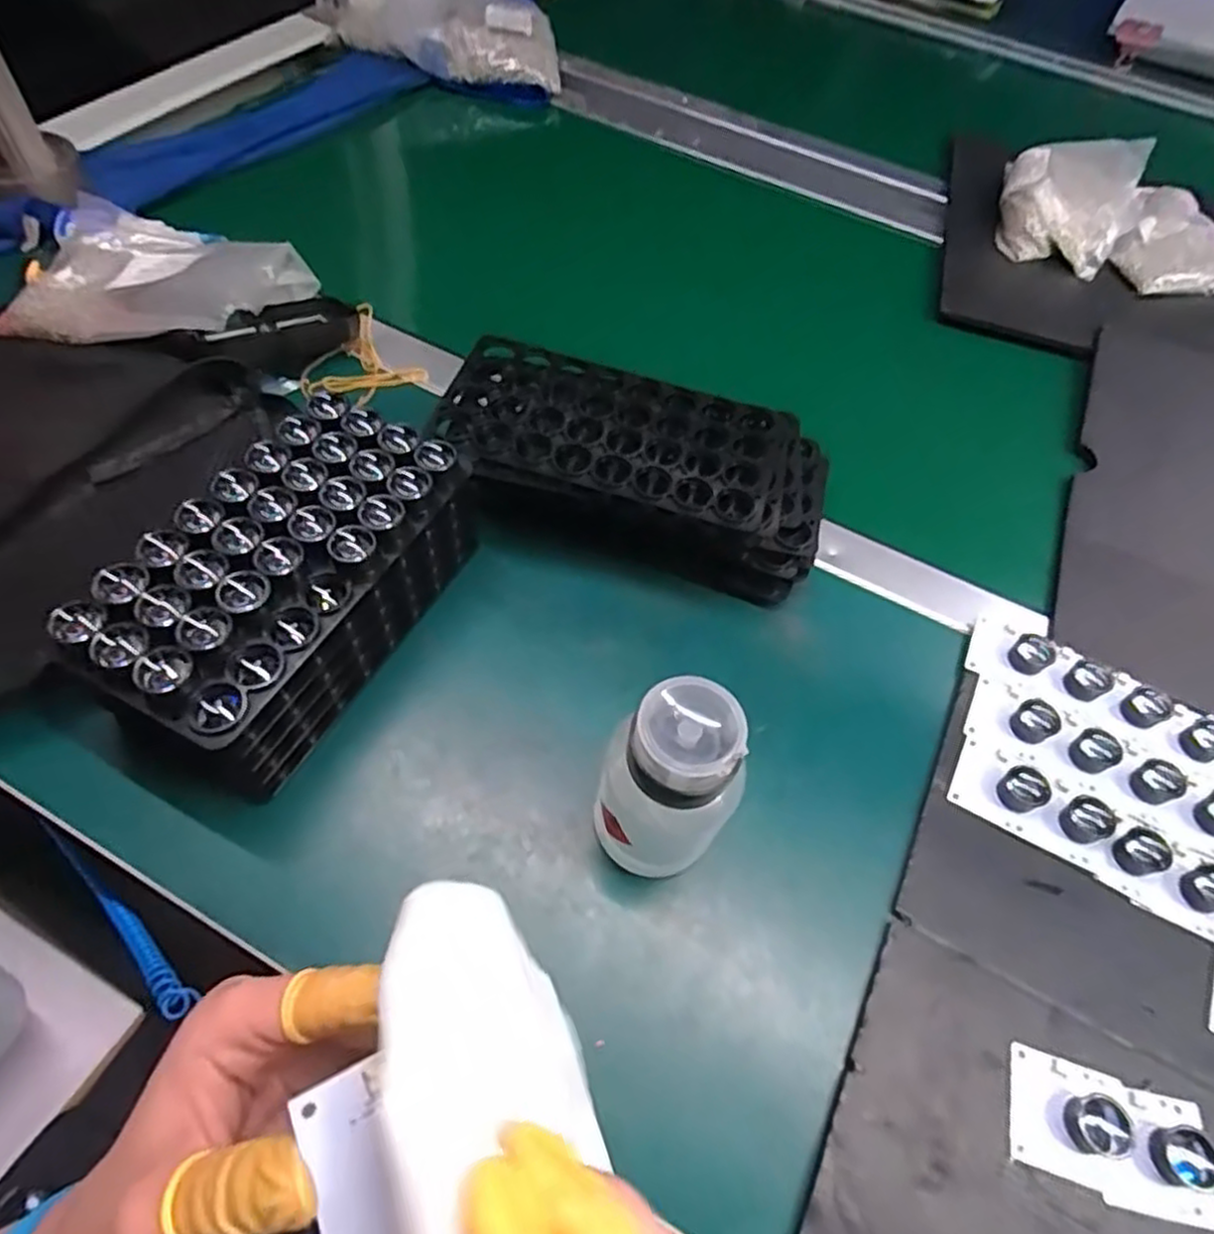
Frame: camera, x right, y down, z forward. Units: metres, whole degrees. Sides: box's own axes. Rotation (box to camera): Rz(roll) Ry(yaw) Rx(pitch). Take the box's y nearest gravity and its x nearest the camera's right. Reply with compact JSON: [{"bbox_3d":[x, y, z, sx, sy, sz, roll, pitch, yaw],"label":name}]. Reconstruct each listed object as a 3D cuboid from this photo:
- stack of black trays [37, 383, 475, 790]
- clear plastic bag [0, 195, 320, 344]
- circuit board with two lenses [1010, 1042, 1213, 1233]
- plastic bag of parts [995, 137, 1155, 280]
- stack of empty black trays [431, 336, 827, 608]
[{"bbox_3d":[-0.160,-0.015,0.388,0.091,0.094,0.187,25,60,11],"label":"stack of black trays"},{"bbox_3d":[-0.321,-0.246,0.533,0.187,0.032,0.141,5,58,-1],"label":"clear plastic bag"},{"bbox_3d":[0.216,0.218,0.310,0.082,0.020,0.046,18,59,7],"label":"circuit board with two lenses"},{"bbox_3d":[0.442,-0.403,0.709,0.124,0.049,0.170,29,61,14],"label":"plastic bag of parts"},{"bbox_3d":[0.019,-0.089,0.461,0.230,0.076,0.115,9,58,2],"label":"stack of empty black trays"}]

